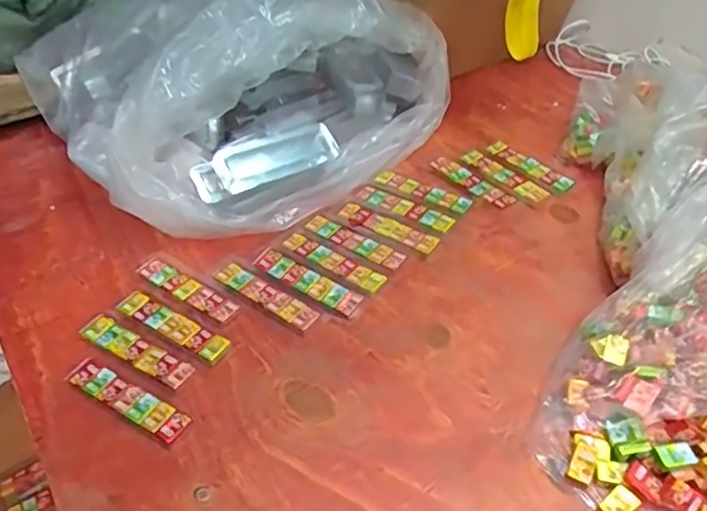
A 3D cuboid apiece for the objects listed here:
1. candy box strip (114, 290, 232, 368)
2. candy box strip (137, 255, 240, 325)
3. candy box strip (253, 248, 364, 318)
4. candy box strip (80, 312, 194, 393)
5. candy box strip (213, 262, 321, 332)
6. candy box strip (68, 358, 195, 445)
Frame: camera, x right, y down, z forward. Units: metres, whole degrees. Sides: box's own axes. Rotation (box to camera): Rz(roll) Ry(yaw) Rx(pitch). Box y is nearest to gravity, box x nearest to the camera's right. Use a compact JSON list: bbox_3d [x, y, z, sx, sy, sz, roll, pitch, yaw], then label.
[{"bbox_3d":[-0.165,0.062,0.541,0.117,0.011,0.027,20,48,24],"label":"candy box strip"},{"bbox_3d":[-0.163,0.031,0.577,0.125,0.007,0.028,25,50,27],"label":"candy box strip"},{"bbox_3d":[-0.047,0.023,0.578,0.122,0.008,0.024,26,50,28],"label":"candy box strip"},{"bbox_3d":[-0.189,0.082,0.519,0.112,0.011,0.025,21,48,24],"label":"candy box strip"},{"bbox_3d":[-0.085,0.036,0.567,0.116,0.008,0.025,25,50,27],"label":"candy box strip"},{"bbox_3d":[-0.186,0.118,0.488,0.118,0.010,0.024,20,48,24],"label":"candy box strip"}]

